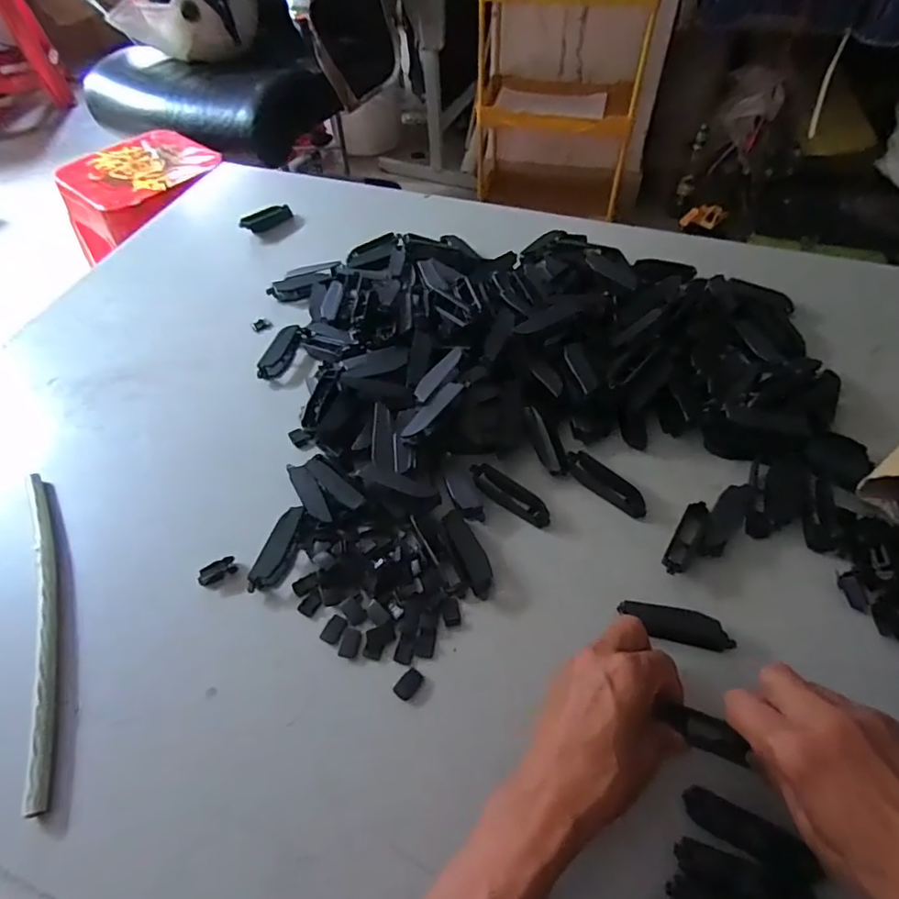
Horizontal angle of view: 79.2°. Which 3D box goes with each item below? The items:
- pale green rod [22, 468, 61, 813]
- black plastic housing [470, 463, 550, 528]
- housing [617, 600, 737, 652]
[{"bbox_3d":[-0.298,0.121,0.399,0.019,0.013,0.258,-20,54,-12],"label":"pale green rod"},{"bbox_3d":[0.050,0.037,0.448,0.074,0.016,0.022,30,60,23],"label":"black plastic housing"},{"bbox_3d":[0.157,0.121,0.379,0.075,0.011,0.020,11,54,11],"label":"housing"}]

